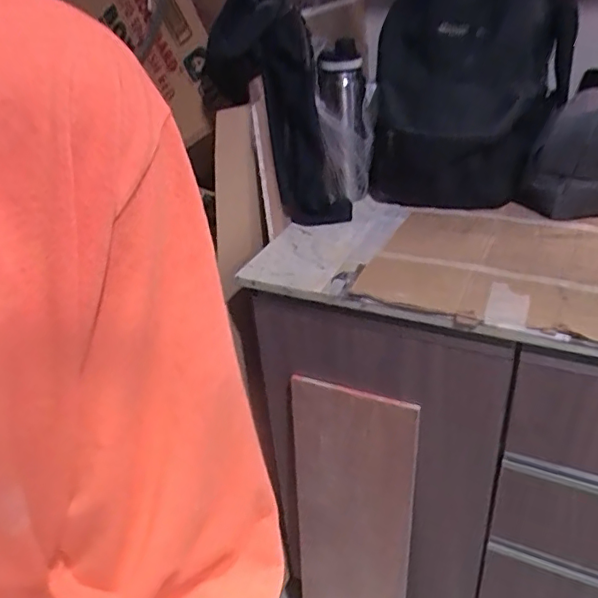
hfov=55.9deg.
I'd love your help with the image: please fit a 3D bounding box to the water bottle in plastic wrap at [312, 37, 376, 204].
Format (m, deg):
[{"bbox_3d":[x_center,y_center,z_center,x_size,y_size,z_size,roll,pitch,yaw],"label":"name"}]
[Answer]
[{"bbox_3d":[0.086,-0.298,0.982,0.088,0.249,0.082,-4,32,3],"label":"water bottle in plastic wrap"}]

